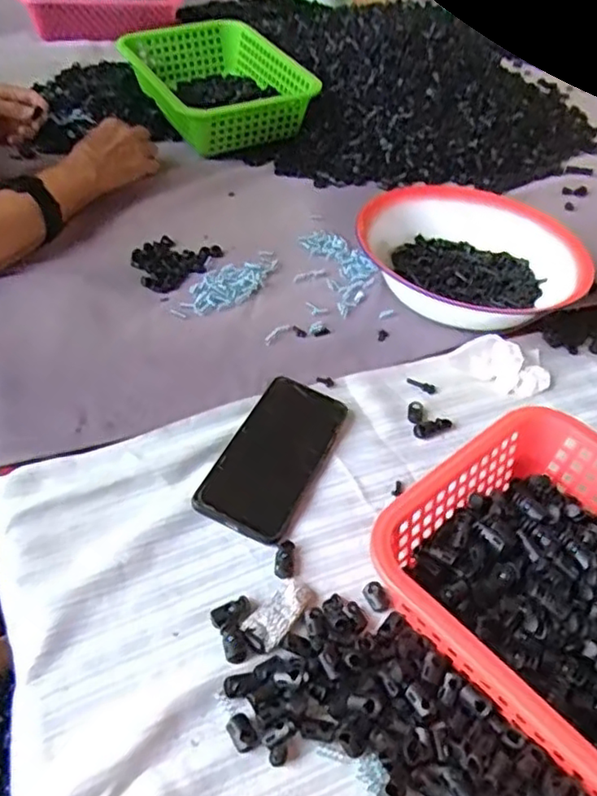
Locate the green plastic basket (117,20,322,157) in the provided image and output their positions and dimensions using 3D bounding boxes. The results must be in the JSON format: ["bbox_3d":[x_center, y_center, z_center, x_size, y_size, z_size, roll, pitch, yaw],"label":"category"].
[{"bbox_3d":[-0.128,-0.484,0.985,0.217,0.092,0.306,-19,52,-22],"label":"green plastic basket"}]

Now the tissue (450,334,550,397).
[{"bbox_3d":[0.205,-0.034,0.627,0.092,0.026,0.051,24,49,15],"label":"tissue"}]

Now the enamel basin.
[{"bbox_3d":[0.207,-0.164,0.725,0.211,0.060,0.238,-31,57,-30],"label":"enamel basin"}]

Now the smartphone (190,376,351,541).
[{"bbox_3d":[-0.017,0.044,0.528,0.073,0.015,0.161,21,48,13],"label":"smartphone"}]

